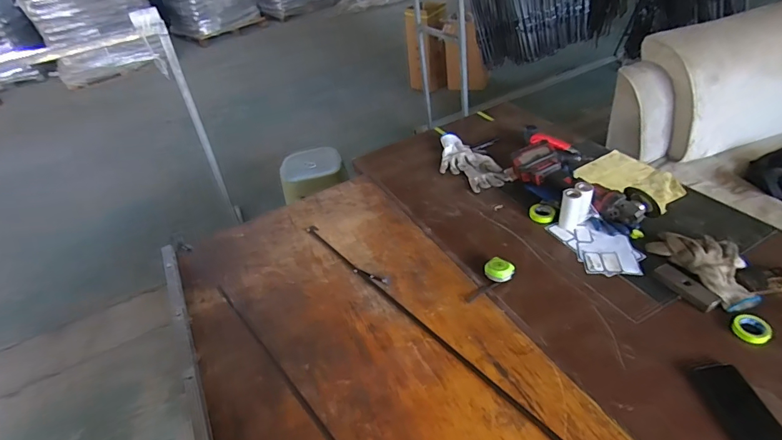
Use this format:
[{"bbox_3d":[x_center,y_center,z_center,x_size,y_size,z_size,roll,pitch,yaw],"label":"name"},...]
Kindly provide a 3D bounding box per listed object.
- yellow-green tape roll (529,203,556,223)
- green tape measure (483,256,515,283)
[{"bbox_3d":[0.406,-0.018,1.149,0.065,0.025,0.058,7,42,19],"label":"yellow-green tape roll"},{"bbox_3d":[0.249,0.117,0.986,0.065,0.037,0.054,14,44,26],"label":"green tape measure"}]

